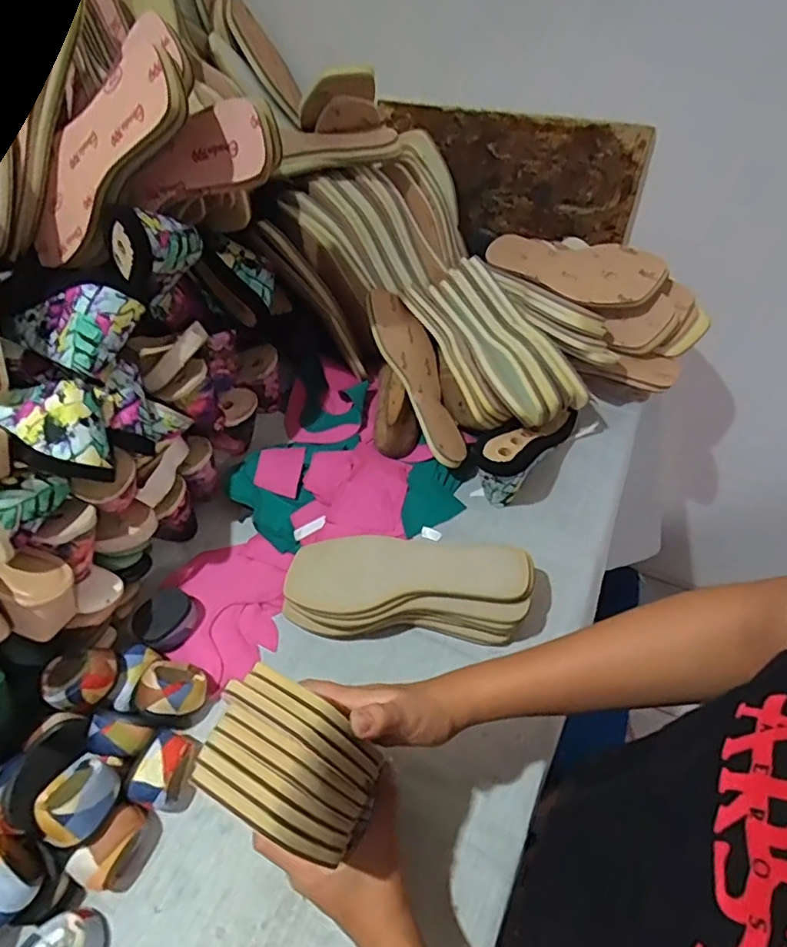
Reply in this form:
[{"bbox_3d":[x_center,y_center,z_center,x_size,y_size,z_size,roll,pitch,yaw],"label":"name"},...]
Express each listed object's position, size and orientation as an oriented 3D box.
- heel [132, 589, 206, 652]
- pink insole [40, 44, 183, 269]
[{"bbox_3d":[-0.241,0.154,0.607,0.052,0.031,0.064,28,61,25],"label":"heel"},{"bbox_3d":[-0.257,-0.263,0.487,0.068,0.234,0.018,58,34,-4],"label":"pink insole"}]

